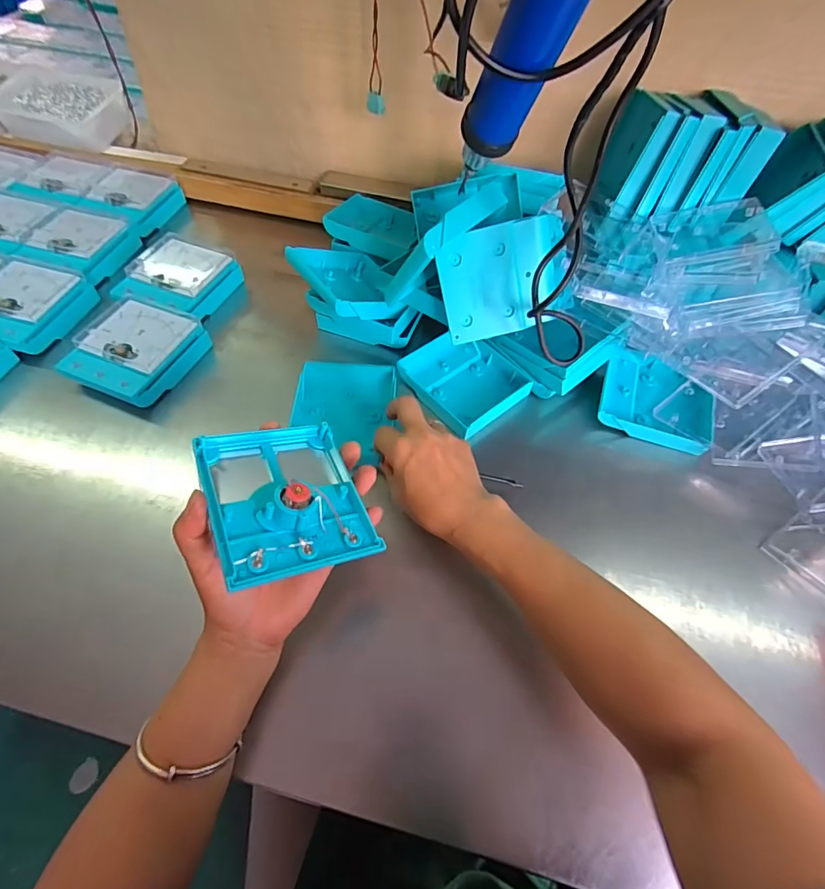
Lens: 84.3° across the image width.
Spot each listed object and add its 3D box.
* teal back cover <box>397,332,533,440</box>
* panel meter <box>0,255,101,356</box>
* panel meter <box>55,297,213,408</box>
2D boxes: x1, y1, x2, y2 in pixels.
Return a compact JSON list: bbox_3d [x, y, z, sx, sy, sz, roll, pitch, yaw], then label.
[{"bbox_3d":[0.057,-0.070,0.511,0.107,0.028,0.117,-37,66,-23],"label":"teal back cover"},{"bbox_3d":[-0.444,-0.158,0.524,0.107,0.035,0.116,15,58,7],"label":"panel meter"},{"bbox_3d":[-0.302,-0.099,0.498,0.110,0.045,0.117,21,58,11],"label":"panel meter"}]

